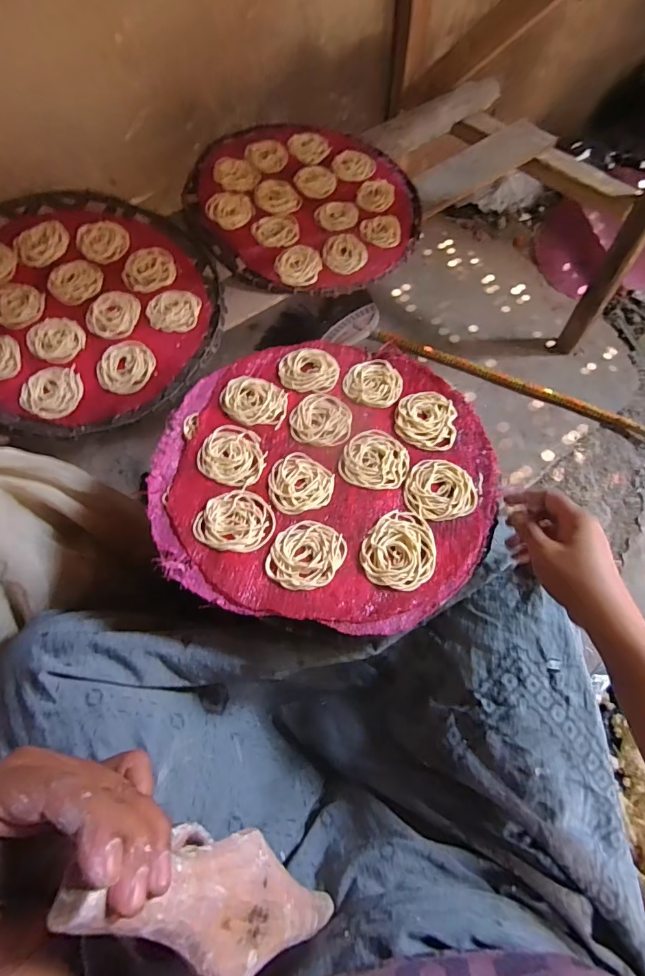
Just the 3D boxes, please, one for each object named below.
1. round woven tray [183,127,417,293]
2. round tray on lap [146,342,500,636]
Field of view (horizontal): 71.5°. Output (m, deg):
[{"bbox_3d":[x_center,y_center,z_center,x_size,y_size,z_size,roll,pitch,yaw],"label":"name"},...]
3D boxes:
[{"bbox_3d":[-0.030,-0.484,0.756,0.374,0.067,0.374,-1,61,1],"label":"round woven tray"},{"bbox_3d":[0.003,-0.027,0.466,0.335,0.022,0.327,-1,61,1],"label":"round tray on lap"}]

